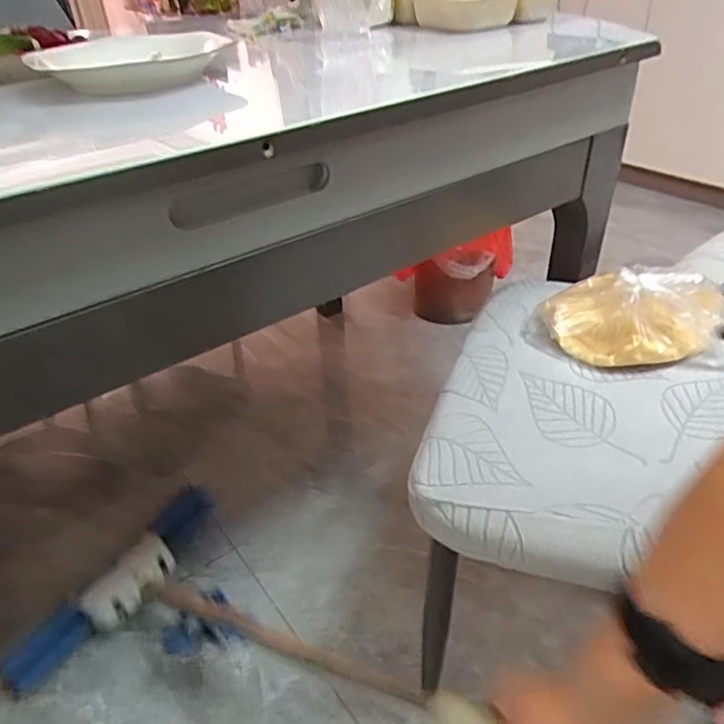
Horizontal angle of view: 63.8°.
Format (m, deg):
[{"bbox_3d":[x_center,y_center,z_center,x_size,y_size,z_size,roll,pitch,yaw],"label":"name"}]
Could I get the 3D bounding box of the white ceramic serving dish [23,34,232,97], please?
[{"bbox_3d":[-0.261,-0.320,0.624,0.195,0.036,0.149,-6,36,-1],"label":"white ceramic serving dish"}]

